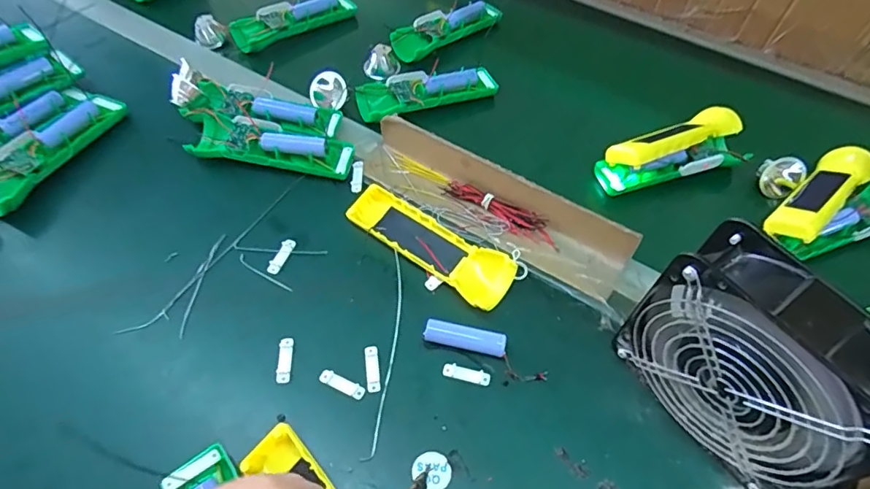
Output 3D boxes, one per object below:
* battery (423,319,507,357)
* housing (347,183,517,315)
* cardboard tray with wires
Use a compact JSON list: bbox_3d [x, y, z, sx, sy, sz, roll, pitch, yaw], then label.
[{"bbox_3d":[0.025,0.077,0.422,0.067,0.015,0.018,12,57,8],"label":"battery"},{"bbox_3d":[-0.006,-0.002,0.469,0.161,0.022,0.049,34,63,20],"label":"housing"},{"bbox_3d":[0.047,-0.042,0.488,0.276,0.038,0.071,31,62,19],"label":"cardboard tray with wires"}]

